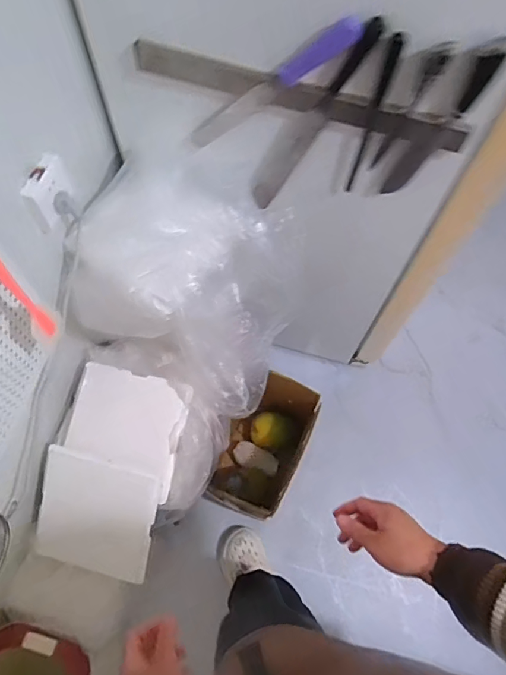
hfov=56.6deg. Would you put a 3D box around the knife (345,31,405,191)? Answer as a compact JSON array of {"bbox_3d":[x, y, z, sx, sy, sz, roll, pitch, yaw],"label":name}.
[{"bbox_3d":[0.170,-0.309,0.676,0.018,0.243,0.023,20,67,6],"label":"knife"}]

